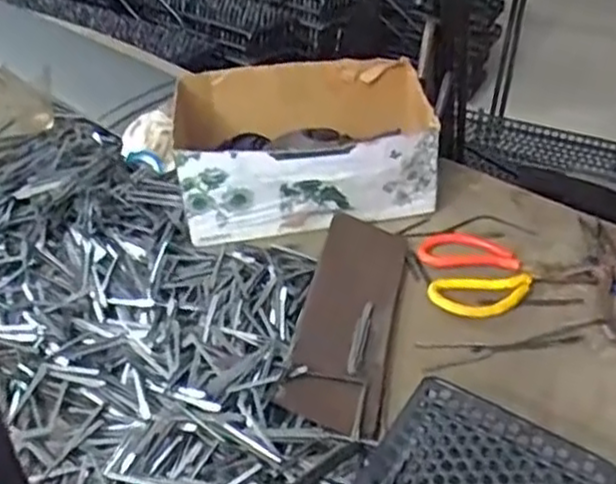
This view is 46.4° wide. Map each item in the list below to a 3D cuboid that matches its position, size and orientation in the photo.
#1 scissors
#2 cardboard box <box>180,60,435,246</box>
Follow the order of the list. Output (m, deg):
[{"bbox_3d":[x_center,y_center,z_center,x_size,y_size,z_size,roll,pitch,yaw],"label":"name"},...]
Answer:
[{"bbox_3d":[0.207,0.027,0.734,0.172,0.014,0.124,1,39,0],"label":"scissors"},{"bbox_3d":[-0.003,-0.115,0.836,0.294,0.111,0.214,-6,39,-8],"label":"cardboard box"}]

